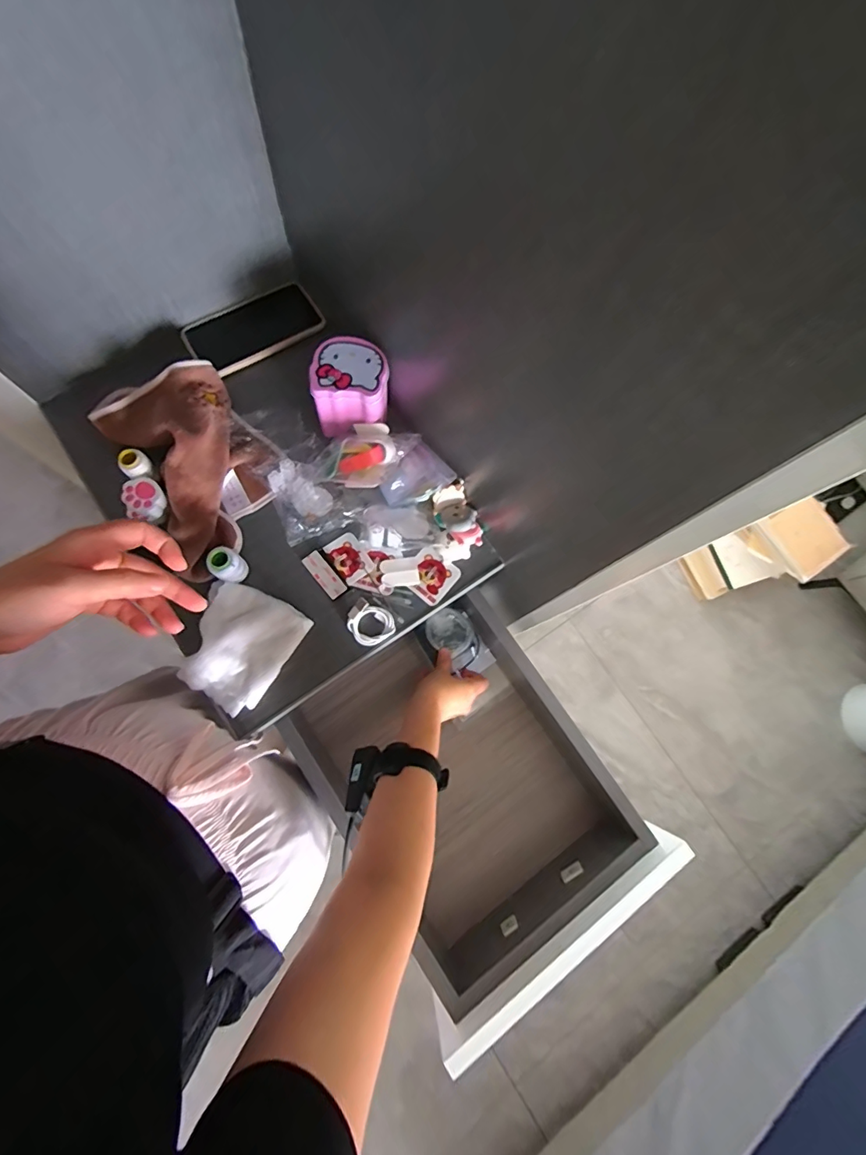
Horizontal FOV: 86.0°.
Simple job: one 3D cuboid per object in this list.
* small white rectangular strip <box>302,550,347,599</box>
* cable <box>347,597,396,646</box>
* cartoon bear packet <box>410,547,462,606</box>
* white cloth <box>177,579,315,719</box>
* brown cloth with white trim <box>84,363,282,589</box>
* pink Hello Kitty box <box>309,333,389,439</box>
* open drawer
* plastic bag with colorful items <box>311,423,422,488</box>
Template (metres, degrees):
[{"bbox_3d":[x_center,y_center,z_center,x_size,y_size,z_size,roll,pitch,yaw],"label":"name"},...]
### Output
[{"bbox_3d":[-0.126,-0.003,0.539,0.022,0.006,0.061,-39,82,-12],"label":"small white rectangular strip"},{"bbox_3d":[-0.072,0.050,0.528,0.047,0.021,0.049,-37,82,-12],"label":"cable"},{"bbox_3d":[-0.003,-0.001,0.557,0.054,0.012,0.057,39,77,5],"label":"cartoon bear packet"},{"bbox_3d":[-0.212,0.069,0.499,0.114,0.041,0.124,32,76,3],"label":"white cloth"},{"bbox_3d":[-0.272,-0.138,0.539,0.160,0.074,0.250,-31,81,-11],"label":"brown cloth with white trim"},{"bbox_3d":[-0.096,-0.221,0.541,0.086,0.076,0.077,-3,77,-5],"label":"pink Hello Kitty box"},{"bbox_3d":[0.040,0.256,0.586,0.317,0.146,0.389,-33,81,-11],"label":"open drawer"},{"bbox_3d":[-0.082,-0.144,0.558,0.121,0.042,0.073,-38,82,-12],"label":"plastic bag with colorful items"}]

